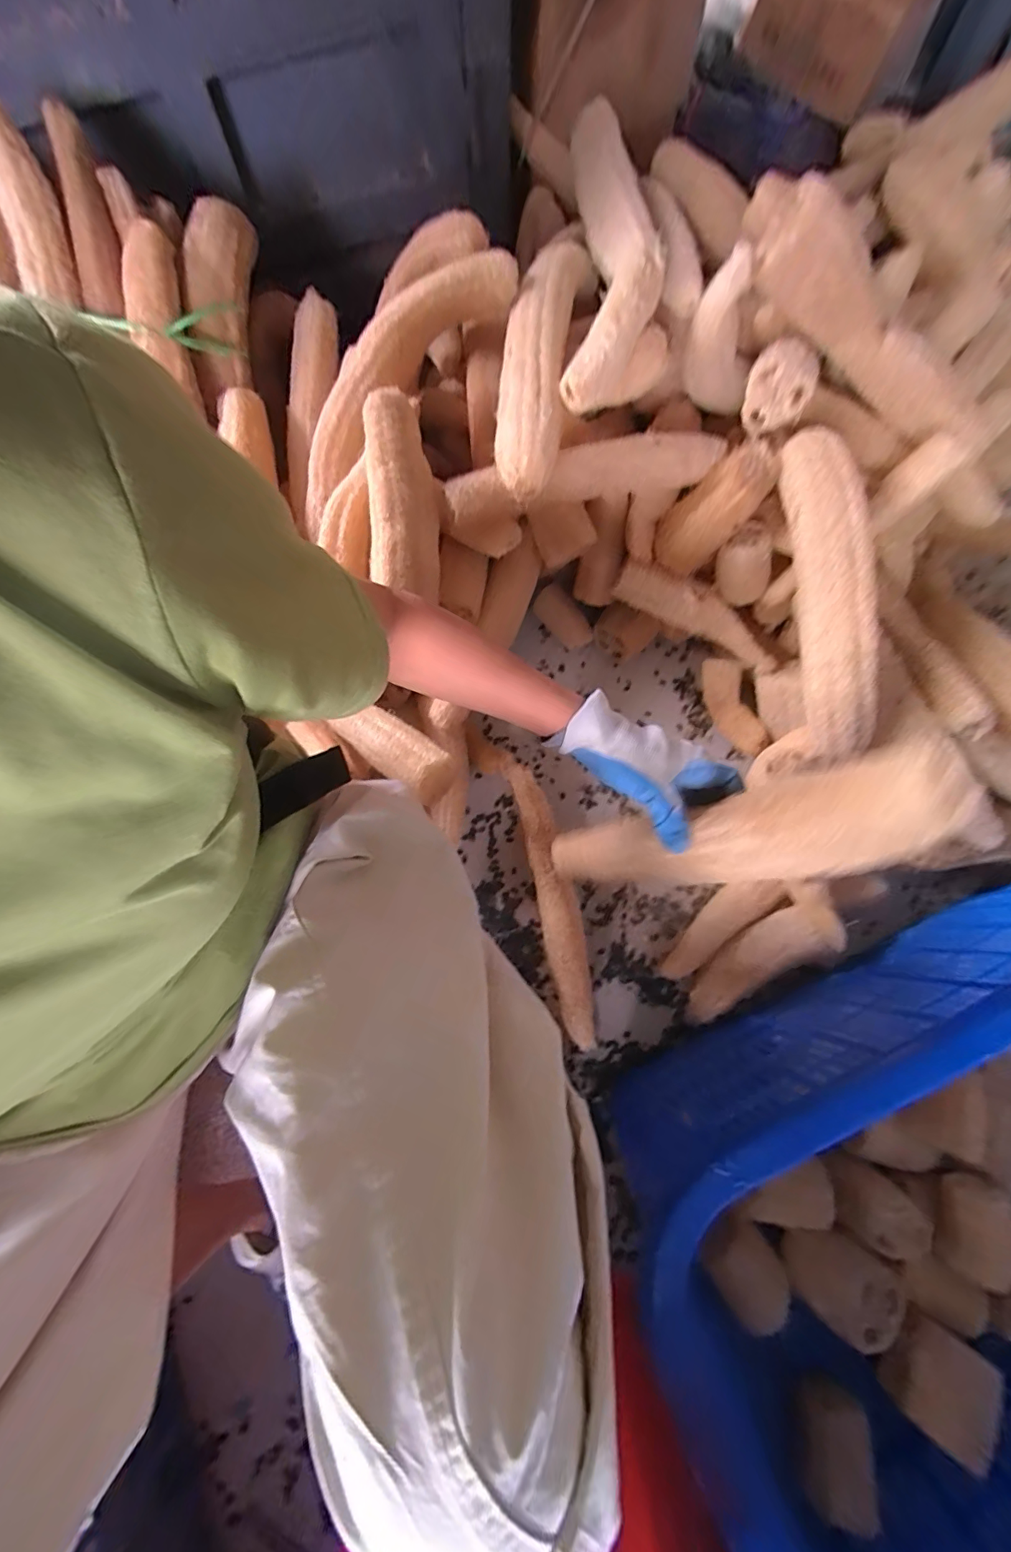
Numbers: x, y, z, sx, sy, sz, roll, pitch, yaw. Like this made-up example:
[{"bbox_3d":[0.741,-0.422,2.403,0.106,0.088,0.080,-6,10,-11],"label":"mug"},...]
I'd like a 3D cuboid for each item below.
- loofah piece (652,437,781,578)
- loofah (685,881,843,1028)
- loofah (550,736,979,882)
[{"bbox_3d":[0.274,-0.362,0.659,0.064,0.166,0.078,-14,71,-36],"label":"loofah piece"},{"bbox_3d":[0.347,0.254,0.678,0.252,0.058,0.085,-41,77,5],"label":"loofah"},{"bbox_3d":[0.169,0.055,0.420,0.047,0.354,0.069,10,70,-32],"label":"loofah"}]

